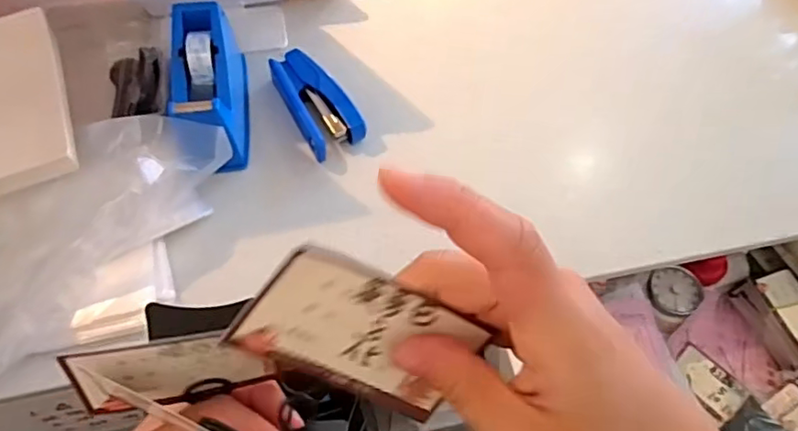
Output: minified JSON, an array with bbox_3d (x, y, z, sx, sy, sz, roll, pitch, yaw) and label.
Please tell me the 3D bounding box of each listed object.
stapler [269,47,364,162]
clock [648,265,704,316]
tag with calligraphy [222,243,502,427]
[{"bbox_3d":[-0.082,-0.111,0.570,0.051,0.026,0.111,-29,67,-17],"label":"stapler"},{"bbox_3d":[0.289,0.078,0.617,0.050,0.011,0.052,-28,66,-17],"label":"clock"},{"bbox_3d":[-0.011,0.043,0.208,0.086,0.047,0.004,31,19,-28],"label":"tag with calligraphy"}]

